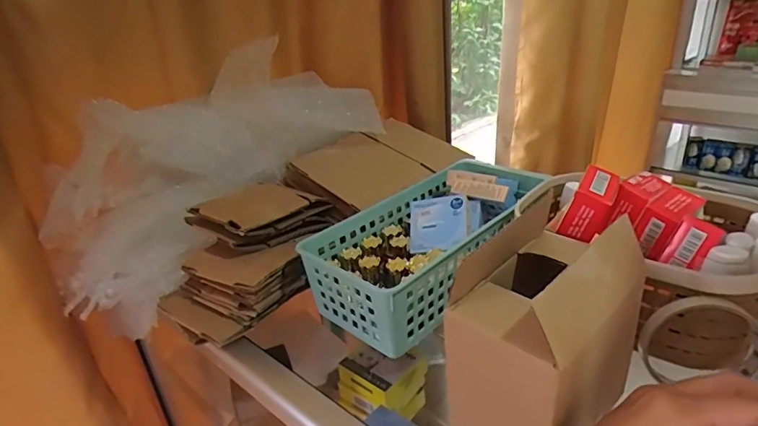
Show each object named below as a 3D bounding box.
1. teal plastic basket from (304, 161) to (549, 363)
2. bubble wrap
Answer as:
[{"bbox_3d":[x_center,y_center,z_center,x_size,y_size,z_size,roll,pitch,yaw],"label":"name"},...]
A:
[{"bbox_3d":[0.063,0.024,0.552,0.132,0.096,0.298,18,33,39],"label":"teal plastic basket"},{"bbox_3d":[-0.220,-0.077,0.624,0.453,0.206,0.167,-42,39,-19],"label":"bubble wrap"}]

